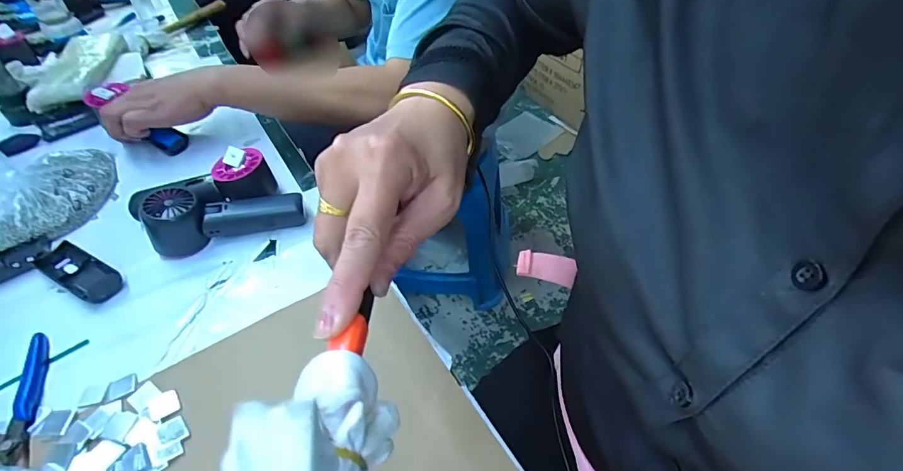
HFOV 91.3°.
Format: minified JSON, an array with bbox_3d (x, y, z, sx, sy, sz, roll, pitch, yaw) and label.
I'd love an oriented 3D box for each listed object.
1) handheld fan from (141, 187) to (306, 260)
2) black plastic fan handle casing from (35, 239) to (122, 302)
[{"bbox_3d":[-0.243,-0.026,0.478,0.153,0.057,0.051,-16,48,-12],"label":"handheld fan"},{"bbox_3d":[-0.384,0.036,0.453,0.108,0.015,0.035,22,51,21],"label":"black plastic fan handle casing"}]

